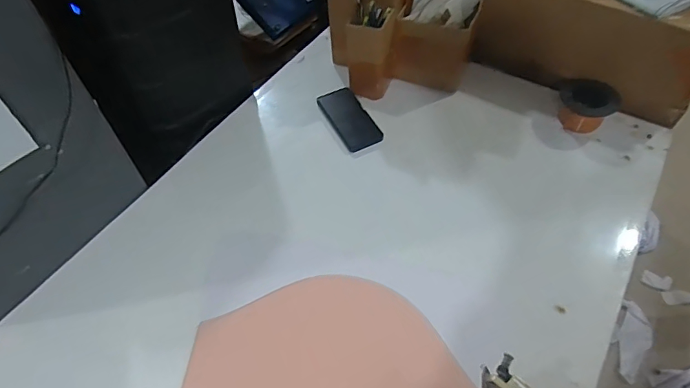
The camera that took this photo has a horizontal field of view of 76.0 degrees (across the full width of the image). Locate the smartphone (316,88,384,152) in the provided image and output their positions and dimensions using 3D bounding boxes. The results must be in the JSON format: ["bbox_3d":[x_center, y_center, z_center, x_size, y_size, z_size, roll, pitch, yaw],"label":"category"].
[{"bbox_3d":[0.009,-0.157,0.920,0.079,0.008,0.160,-25,61,-10],"label":"smartphone"}]

